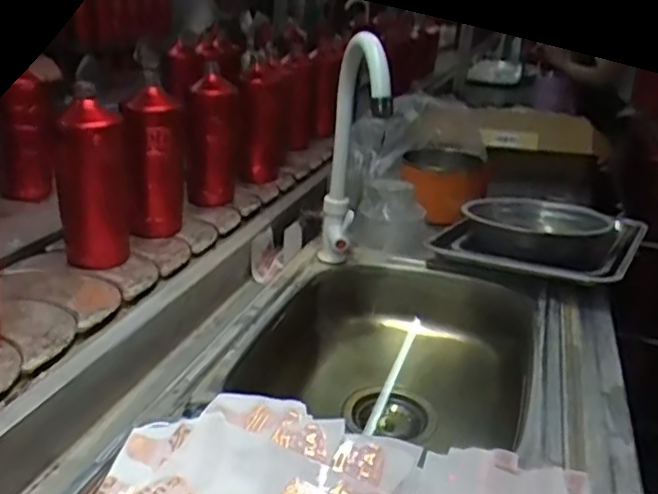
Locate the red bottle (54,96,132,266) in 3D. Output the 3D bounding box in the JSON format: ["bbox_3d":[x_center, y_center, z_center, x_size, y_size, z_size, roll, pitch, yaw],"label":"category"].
[{"bbox_3d":[-0.279,-0.074,0.779,0.079,0.184,0.081,-3,25,-17],"label":"red bottle"}]

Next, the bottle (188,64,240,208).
[{"bbox_3d":[-0.172,-0.164,1.003,0.061,0.184,0.072,9,23,8],"label":"bottle"}]

